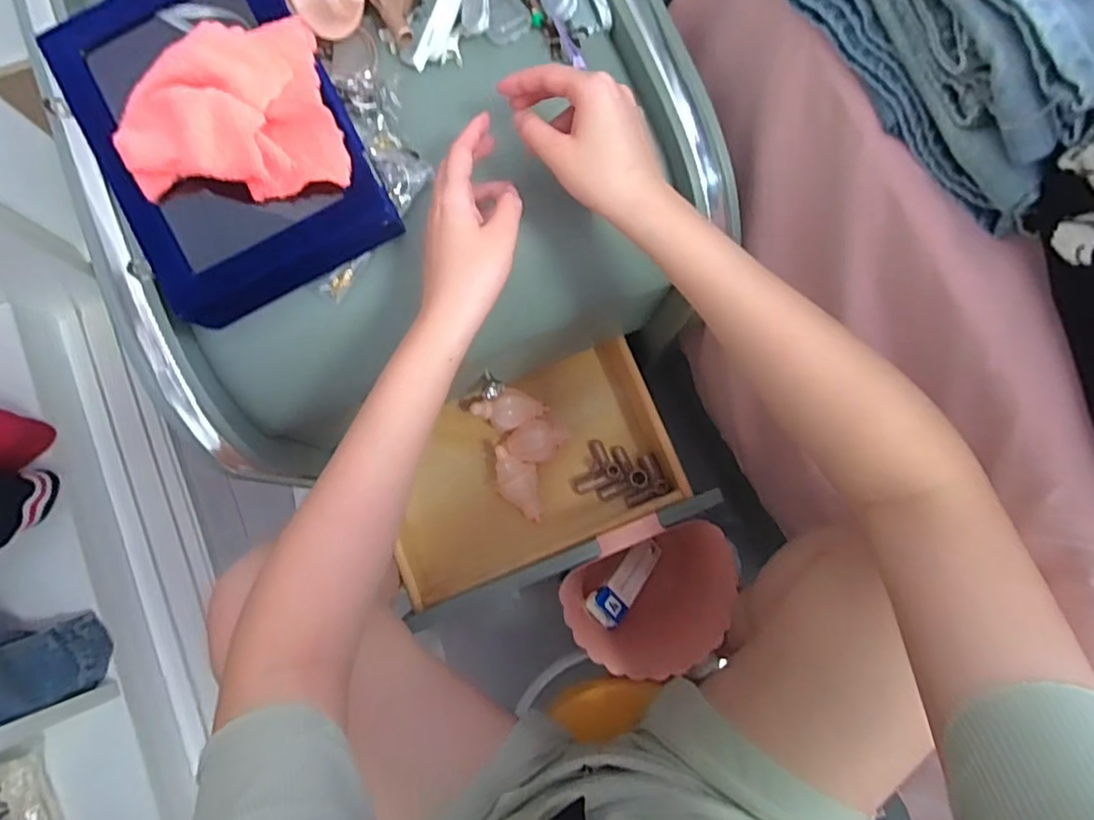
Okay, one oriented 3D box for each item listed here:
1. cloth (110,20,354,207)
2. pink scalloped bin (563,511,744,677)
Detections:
[{"bbox_3d":[-0.194,-0.182,0.374,0.131,0.037,0.093,-5,81,-3],"label":"cloth"},{"bbox_3d":[0.114,0.212,0.713,0.184,0.138,0.161,-22,82,-6],"label":"pink scalloped bin"}]

